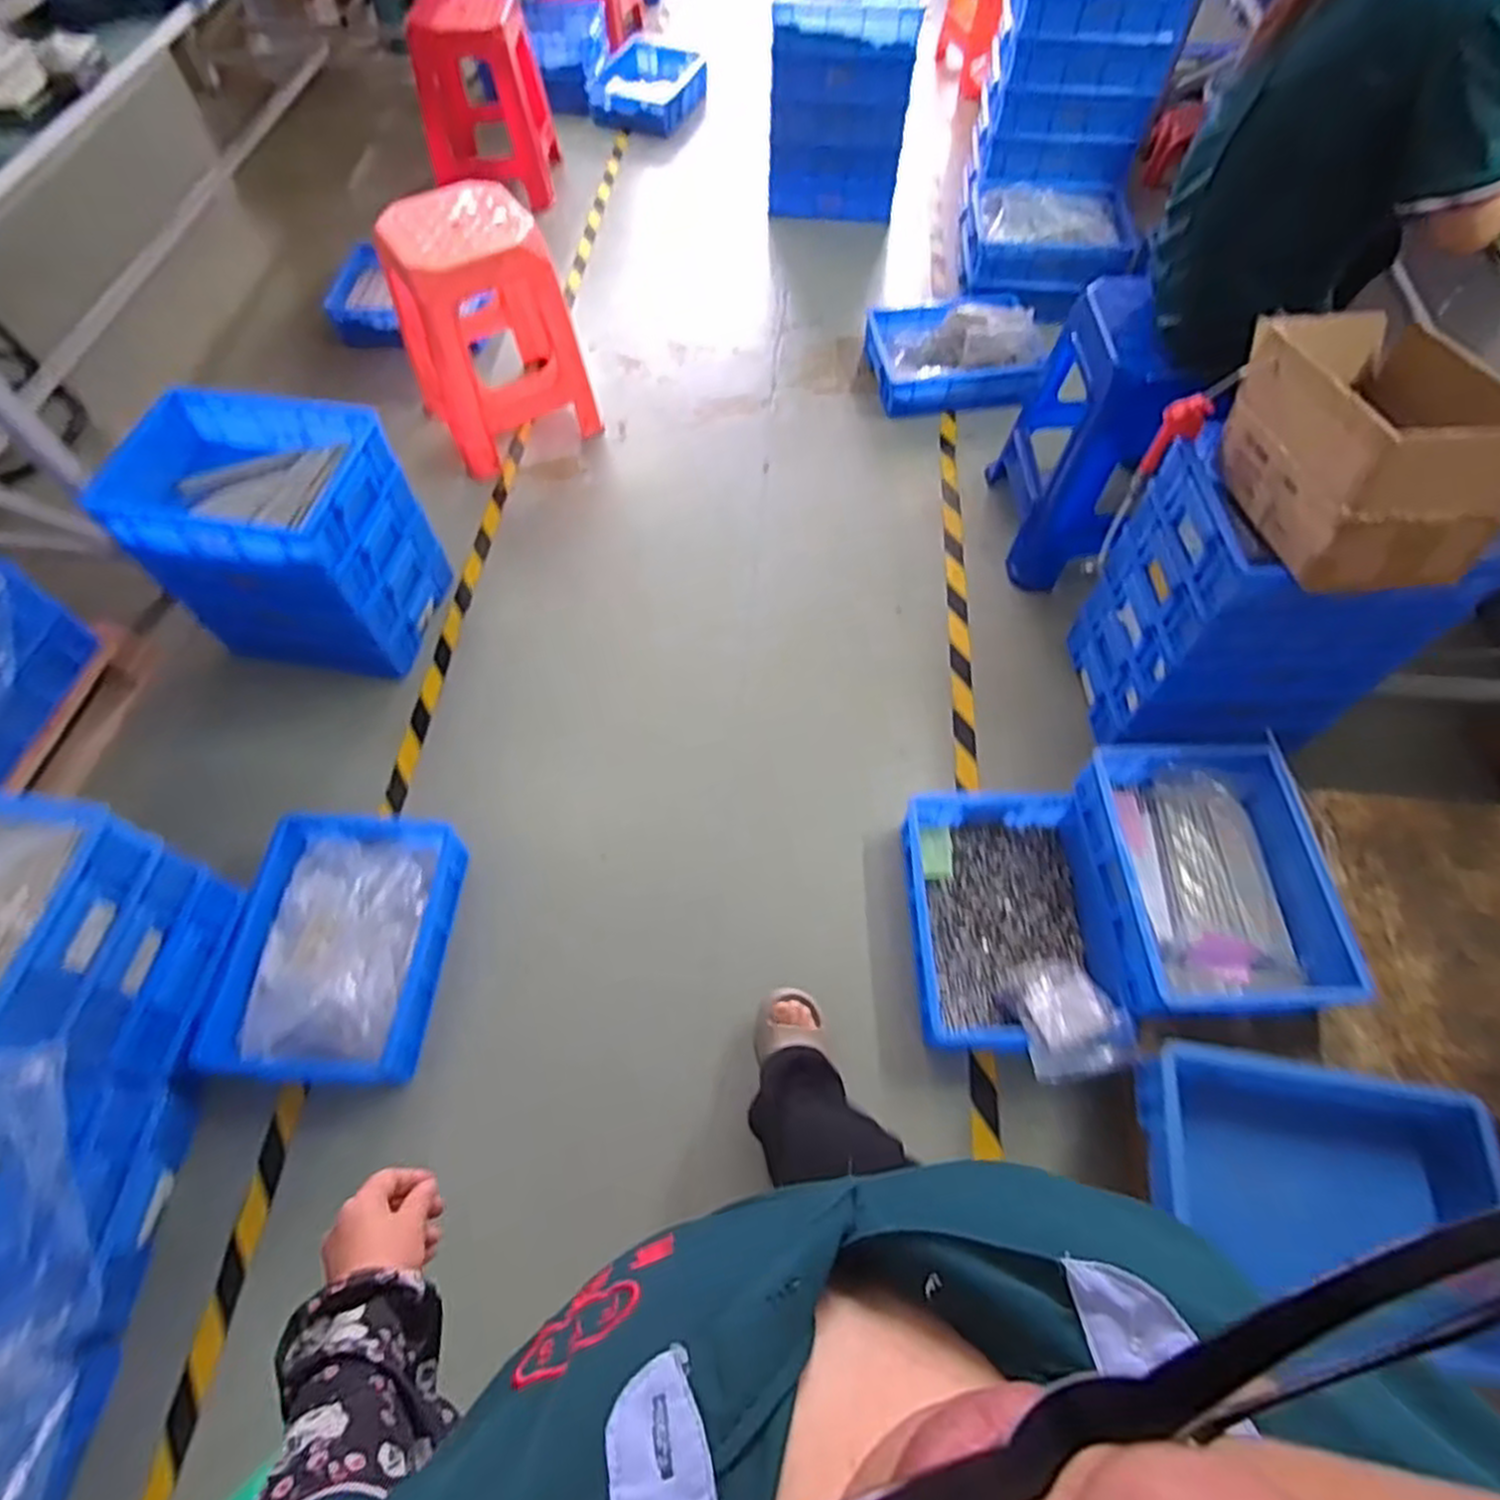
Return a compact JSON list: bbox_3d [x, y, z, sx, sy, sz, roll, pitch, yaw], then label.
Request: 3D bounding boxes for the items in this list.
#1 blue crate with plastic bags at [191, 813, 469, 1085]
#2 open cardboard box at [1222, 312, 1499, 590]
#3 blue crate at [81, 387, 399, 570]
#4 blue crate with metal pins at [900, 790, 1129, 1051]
[{"bbox_3d":[-0.670,0.315,1.265,0.318,0.106,0.435,3,59,2],"label":"blue crate with plastic bags"},{"bbox_3d":[0.815,-0.400,1.035,0.215,0.235,0.371,-3,48,-1],"label":"open cardboard box"},{"bbox_3d":[-0.876,-0.479,1.333,0.420,0.120,0.314,9,60,6],"label":"blue crate"},{"bbox_3d":[0.415,0.266,1.281,0.306,0.110,0.417,-1,59,-1],"label":"blue crate with metal pins"}]

